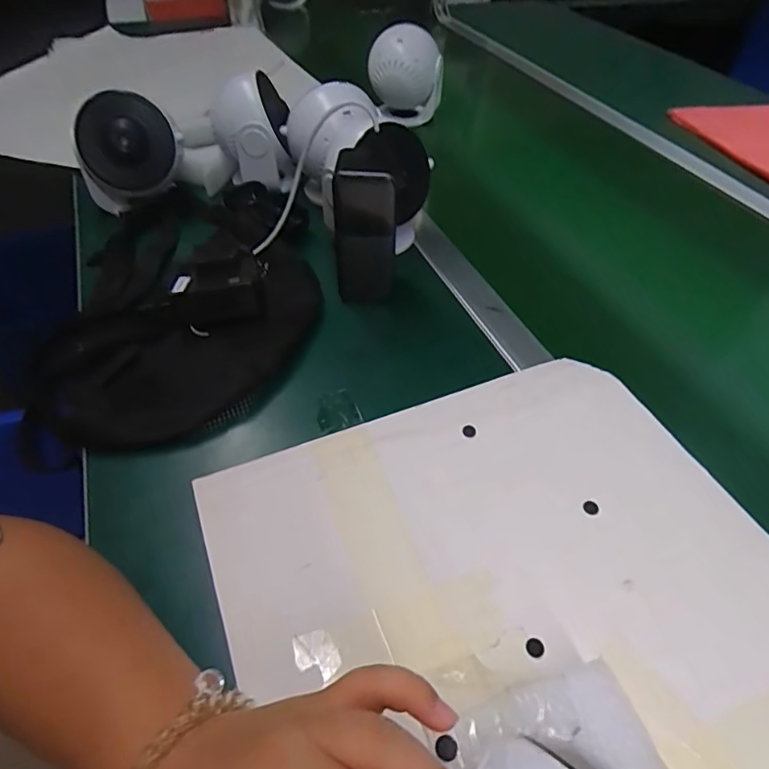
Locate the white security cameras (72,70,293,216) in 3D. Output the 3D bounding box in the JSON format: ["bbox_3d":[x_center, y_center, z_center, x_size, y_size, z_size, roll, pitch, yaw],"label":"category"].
[{"bbox_3d":[-0.226,-0.276,0.614,0.229,0.114,0.117,-27,52,-25],"label":"white security cameras"}]

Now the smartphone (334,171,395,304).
[{"bbox_3d":[-0.017,-0.130,0.479,0.052,0.125,0.014,-1,47,-3],"label":"smartphone"}]

